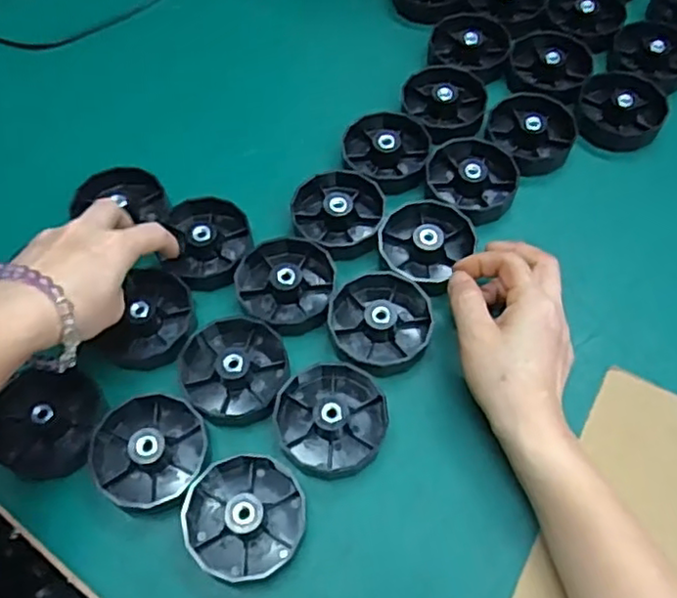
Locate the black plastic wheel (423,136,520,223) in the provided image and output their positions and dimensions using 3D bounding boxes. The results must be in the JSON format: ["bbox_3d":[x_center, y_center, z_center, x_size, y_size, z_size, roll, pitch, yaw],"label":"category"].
[{"bbox_3d":[0.100,-0.091,0.486,0.067,0.029,0.071,-1,61,1],"label":"black plastic wheel"}]

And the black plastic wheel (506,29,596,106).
[{"bbox_3d":[0.176,-0.196,0.532,0.065,0.025,0.063,-1,61,1],"label":"black plastic wheel"}]

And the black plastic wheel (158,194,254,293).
[{"bbox_3d":[-0.094,-0.041,0.456,0.060,0.022,0.068,-12,63,-5],"label":"black plastic wheel"}]

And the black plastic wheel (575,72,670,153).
[{"bbox_3d":[0.221,-0.149,0.505,0.066,0.019,0.068,-1,61,1],"label":"black plastic wheel"}]

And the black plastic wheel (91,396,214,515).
[{"bbox_3d":[-0.112,0.090,0.384,0.068,0.018,0.067,-1,61,1],"label":"black plastic wheel"}]

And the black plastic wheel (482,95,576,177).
[{"bbox_3d":[0.149,-0.130,0.504,0.067,0.021,0.069,-1,61,1],"label":"black plastic wheel"}]

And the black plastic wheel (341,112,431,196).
[{"bbox_3d":[0.036,-0.113,0.495,0.065,0.020,0.064,-1,61,1],"label":"black plastic wheel"}]

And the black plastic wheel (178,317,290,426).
[{"bbox_3d":[-0.067,0.042,0.409,0.065,0.018,0.070,-1,61,1],"label":"black plastic wheel"}]

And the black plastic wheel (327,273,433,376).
[{"bbox_3d":[0.028,0.013,0.424,0.067,0.017,0.071,-1,61,1],"label":"black plastic wheel"}]

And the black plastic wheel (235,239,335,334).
[{"bbox_3d":[-0.036,-0.010,0.436,0.064,0.015,0.069,-1,61,1],"label":"black plastic wheel"}]

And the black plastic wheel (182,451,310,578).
[{"bbox_3d":[-0.053,0.122,0.366,0.066,0.022,0.066,-1,61,1],"label":"black plastic wheel"}]

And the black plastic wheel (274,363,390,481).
[{"bbox_3d":[-0.004,0.070,0.393,0.067,0.021,0.069,-1,61,1],"label":"black plastic wheel"}]

